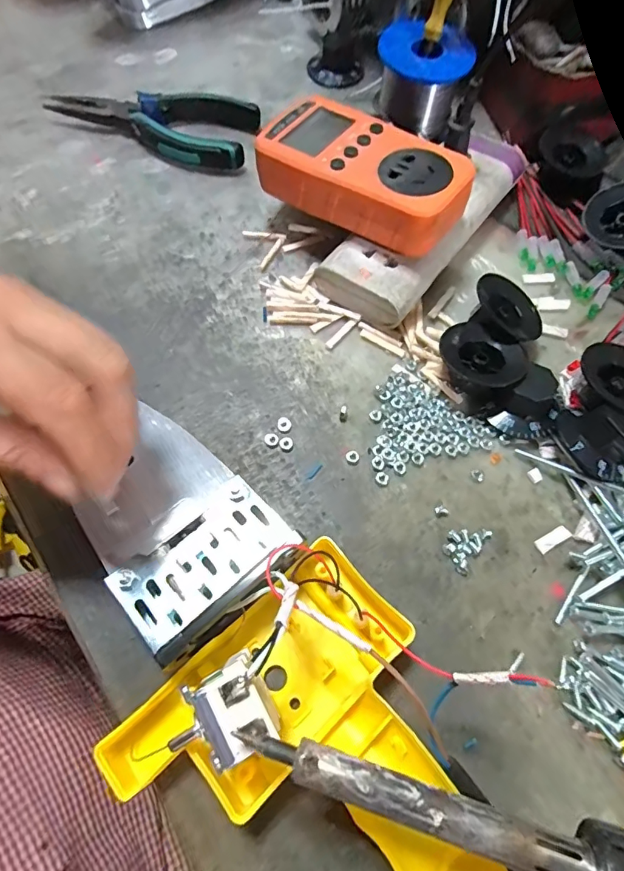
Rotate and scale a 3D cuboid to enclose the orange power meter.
[{"bbox_3d":[0.033,-0.163,0.285,0.126,0.032,0.064,32,70,11],"label":"orange power meter"}]

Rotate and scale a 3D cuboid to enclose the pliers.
[{"bbox_3d":[-0.123,-0.240,0.354,0.159,0.018,0.063,10,67,3],"label":"pliers"}]

